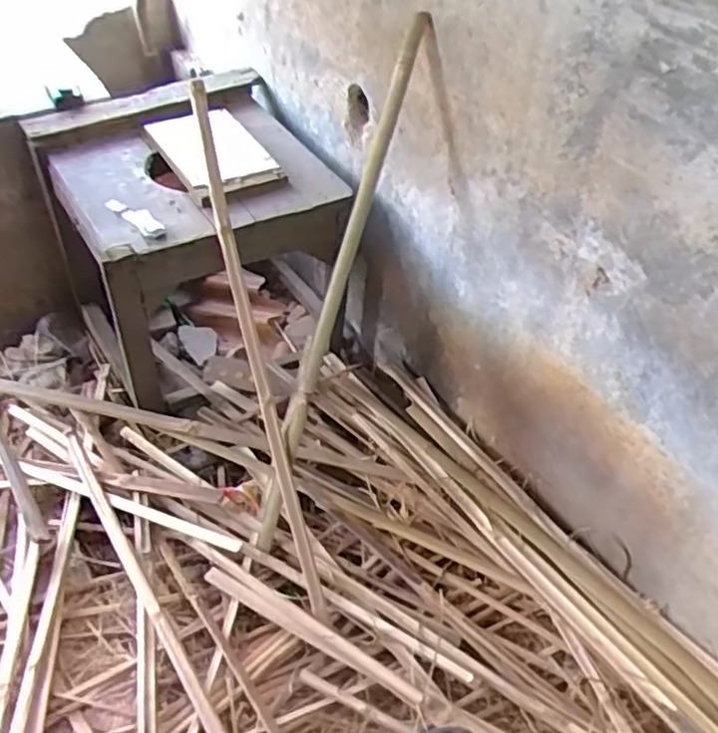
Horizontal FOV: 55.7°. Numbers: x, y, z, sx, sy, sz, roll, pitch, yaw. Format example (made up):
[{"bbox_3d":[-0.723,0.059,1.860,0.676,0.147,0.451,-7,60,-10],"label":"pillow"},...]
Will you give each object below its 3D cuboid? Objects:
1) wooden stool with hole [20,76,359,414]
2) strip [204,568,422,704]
[{"bbox_3d":[-0.277,-0.206,1.237,0.434,0.434,0.356,-20,50,-20],"label":"wooden stool with hole"},{"bbox_3d":[-0.071,0.379,0.979,0.350,0.015,0.024,21,49,18],"label":"strip"}]

